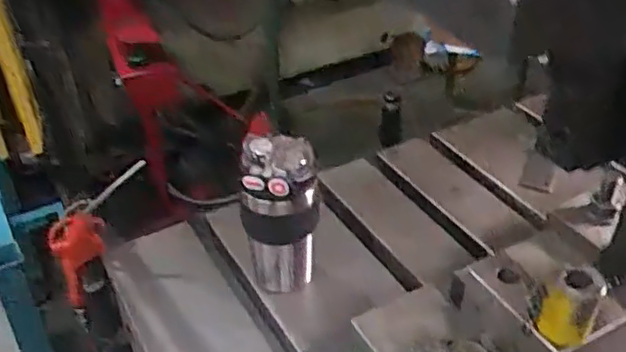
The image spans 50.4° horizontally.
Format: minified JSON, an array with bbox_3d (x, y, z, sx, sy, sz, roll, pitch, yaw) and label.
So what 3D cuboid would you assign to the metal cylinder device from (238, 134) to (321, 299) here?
[{"bbox_3d":[-0.036,0.049,0.726,0.081,0.192,0.068,-4,37,-5],"label":"metal cylinder device"}]

